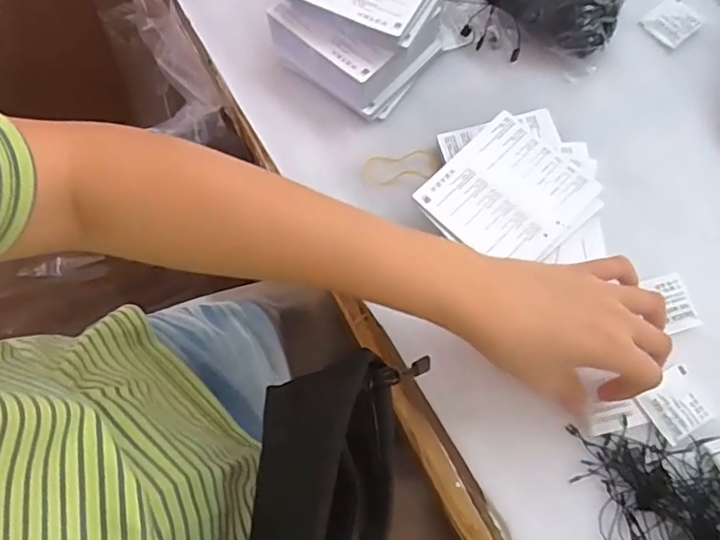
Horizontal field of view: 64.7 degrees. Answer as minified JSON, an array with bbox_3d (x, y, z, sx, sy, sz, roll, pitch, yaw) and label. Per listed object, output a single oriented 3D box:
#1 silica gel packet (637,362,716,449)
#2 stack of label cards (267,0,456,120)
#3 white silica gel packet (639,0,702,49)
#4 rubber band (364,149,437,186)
[{"bbox_3d":[0.206,0.088,0.371,0.041,0.005,0.038,-28,72,-8],"label":"silica gel packet"},{"bbox_3d":[0.002,-0.194,0.435,0.112,0.067,0.118,34,75,13],"label":"stack of label cards"},{"bbox_3d":[0.258,-0.203,0.468,0.042,0.004,0.034,-39,82,-11],"label":"white silica gel packet"},{"bbox_3d":[0.031,-0.077,0.429,0.054,0.004,0.023,-9,77,2],"label":"rubber band"}]

